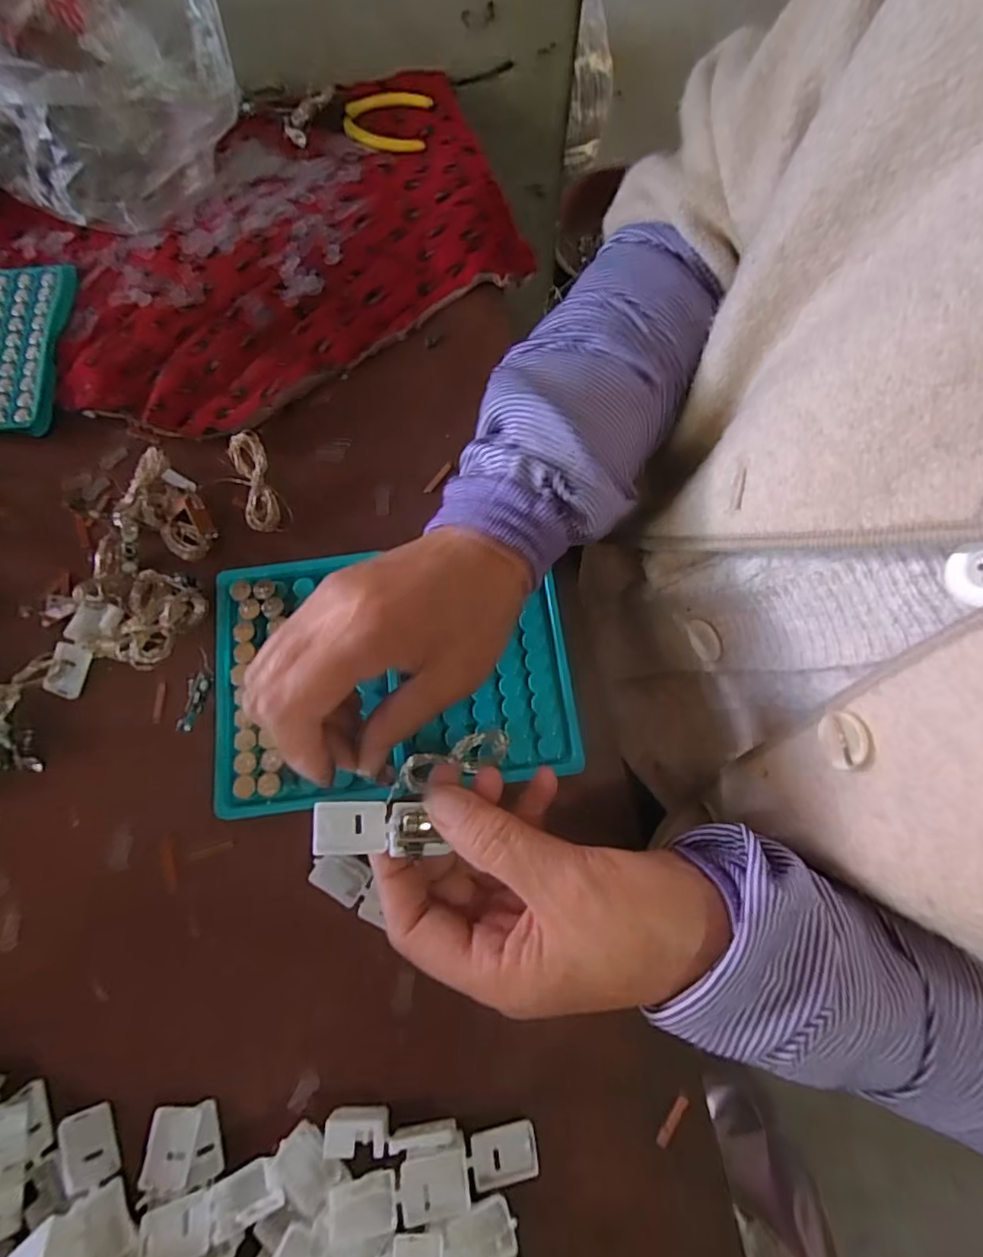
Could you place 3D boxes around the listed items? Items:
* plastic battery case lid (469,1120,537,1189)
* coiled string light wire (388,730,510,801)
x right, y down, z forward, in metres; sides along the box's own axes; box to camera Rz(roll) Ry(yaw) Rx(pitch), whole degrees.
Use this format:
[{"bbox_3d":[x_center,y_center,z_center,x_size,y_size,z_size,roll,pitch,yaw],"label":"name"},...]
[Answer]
[{"bbox_3d":[0.006,0.228,0.249,0.028,0.005,0.020,-6,74,0],"label":"plastic battery case lid"},{"bbox_3d":[-0.022,0.067,0.286,0.062,0.012,0.018,-19,75,-7],"label":"coiled string light wire"}]

